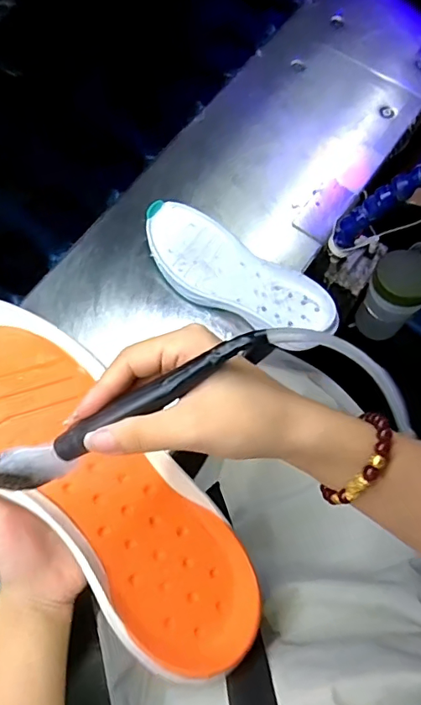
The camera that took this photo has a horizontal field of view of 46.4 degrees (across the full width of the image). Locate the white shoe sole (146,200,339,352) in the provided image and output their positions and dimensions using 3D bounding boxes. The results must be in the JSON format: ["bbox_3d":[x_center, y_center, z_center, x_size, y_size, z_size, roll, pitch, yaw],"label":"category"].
[{"bbox_3d":[0.024,-0.076,0.519,0.218,0.041,0.083,36,78,10],"label":"white shoe sole"}]

